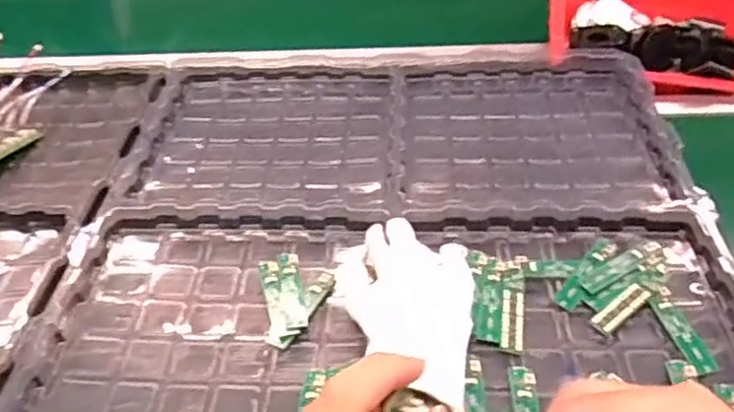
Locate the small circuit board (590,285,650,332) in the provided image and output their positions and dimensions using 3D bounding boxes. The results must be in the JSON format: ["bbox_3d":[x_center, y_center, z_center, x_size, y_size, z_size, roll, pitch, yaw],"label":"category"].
[{"bbox_3d":[0.204,0.081,0.496,0.054,0.010,0.018,-26,47,-22],"label":"small circuit board"}]

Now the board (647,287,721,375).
[{"bbox_3d":[0.242,0.095,0.479,0.021,0.008,0.077,-9,43,-5],"label":"board"}]

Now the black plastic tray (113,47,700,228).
[{"bbox_3d":[0.034,-0.084,0.668,0.536,0.031,0.280,-1,43,3],"label":"black plastic tray"}]

